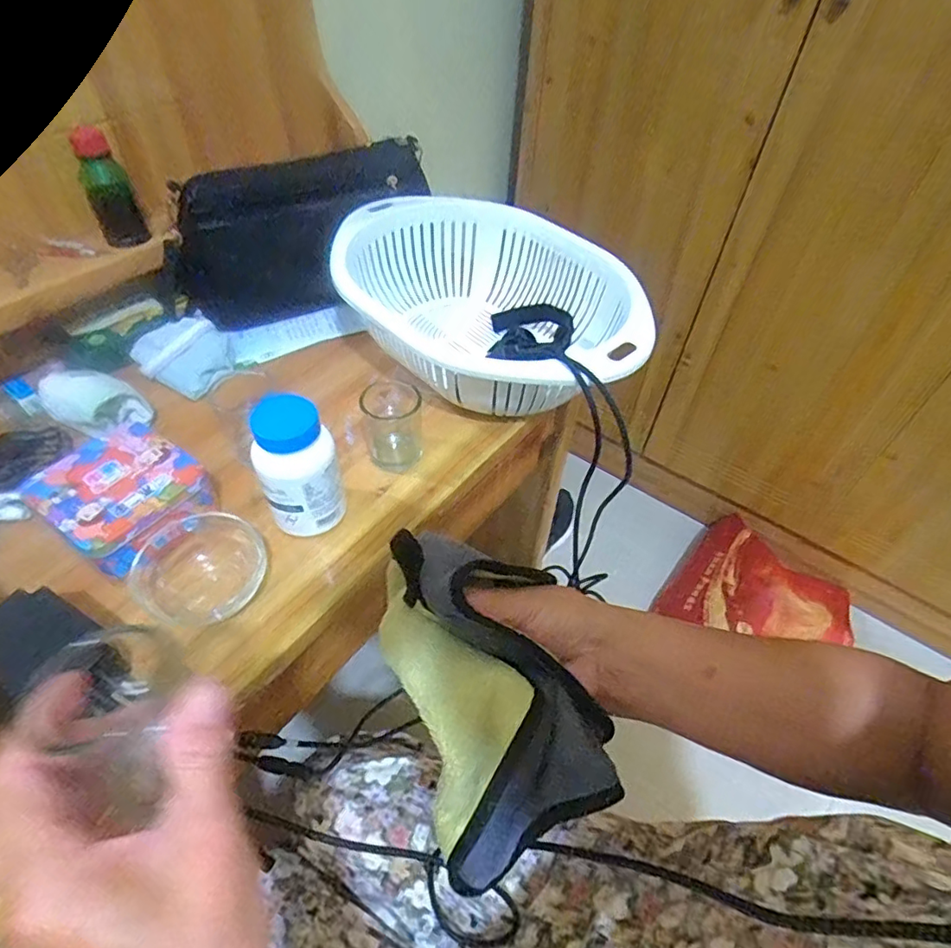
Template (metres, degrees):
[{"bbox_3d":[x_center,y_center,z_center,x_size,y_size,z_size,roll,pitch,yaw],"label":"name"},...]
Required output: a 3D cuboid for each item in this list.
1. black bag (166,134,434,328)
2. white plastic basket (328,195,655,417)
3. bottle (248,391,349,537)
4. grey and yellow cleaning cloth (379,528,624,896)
[{"bbox_3d":[-0.189,-0.261,0.632,0.283,0.153,0.048,-17,52,-19],"label":"black bag"},{"bbox_3d":[0.003,-0.161,0.577,0.324,0.103,0.239,37,55,24],"label":"white plastic basket"},{"bbox_3d":[-0.135,-0.005,0.437,0.058,0.105,0.048,-13,51,-17],"label":"bottle"},{"bbox_3d":[0.008,0.113,0.300,0.094,0.107,0.142,-16,52,-18],"label":"grey and yellow cleaning cloth"}]

